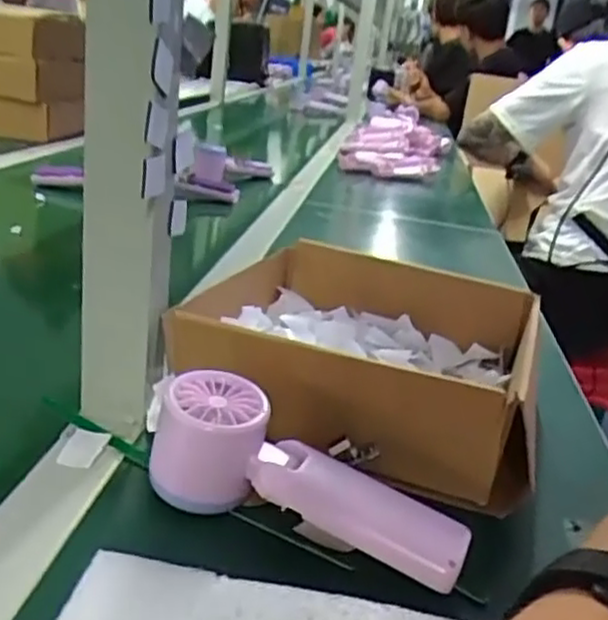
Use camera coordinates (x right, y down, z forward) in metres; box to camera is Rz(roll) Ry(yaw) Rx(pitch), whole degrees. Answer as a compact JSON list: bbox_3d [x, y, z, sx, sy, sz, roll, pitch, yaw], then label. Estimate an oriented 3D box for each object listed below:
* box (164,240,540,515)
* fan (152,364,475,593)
[{"bbox_3d":[0.052,0.017,0.512,0.205,0.067,0.251,12,22,12],"label":"box"},{"bbox_3d":[0.001,0.089,0.365,0.159,0.052,0.048,23,25,9],"label":"fan"}]

